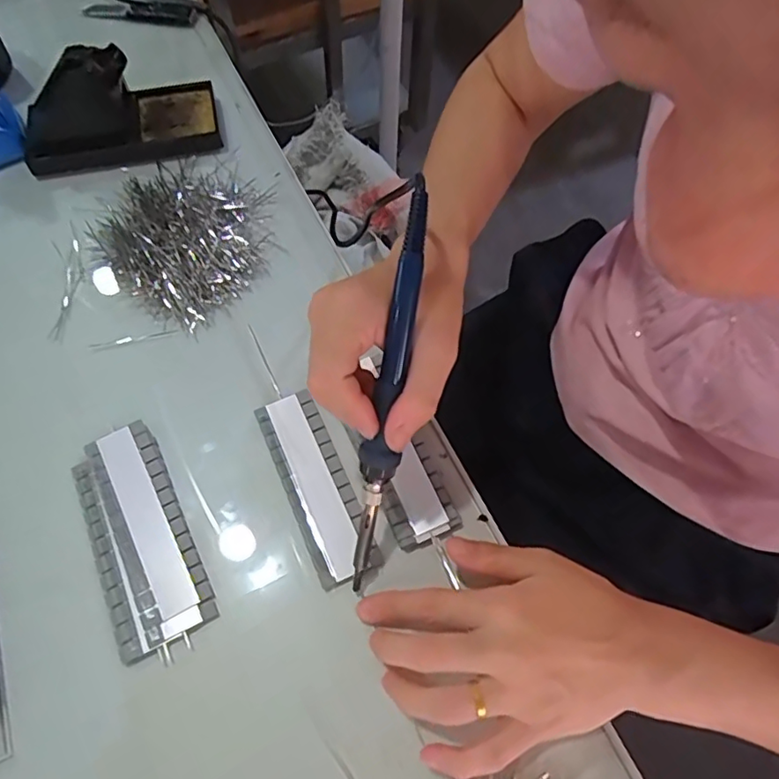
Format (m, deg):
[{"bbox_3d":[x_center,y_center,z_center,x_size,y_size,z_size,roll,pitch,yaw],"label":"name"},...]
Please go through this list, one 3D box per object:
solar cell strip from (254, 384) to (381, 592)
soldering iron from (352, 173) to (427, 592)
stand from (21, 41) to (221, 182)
[{"bbox_3d":[-0.047,0.058,0.366,0.038,0.005,0.126,-22,64,-13],"label":"solar cell strip"},{"bbox_3d":[-0.001,0.008,0.300,0.019,0.017,0.217,10,105,4],"label":"soldering iron"},{"bbox_3d":[-0.232,-0.242,0.484,0.162,0.070,0.079,-18,63,-11],"label":"stand"}]

